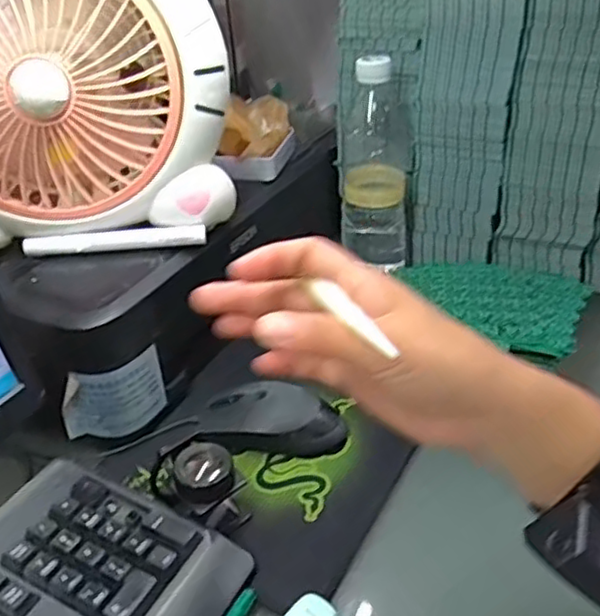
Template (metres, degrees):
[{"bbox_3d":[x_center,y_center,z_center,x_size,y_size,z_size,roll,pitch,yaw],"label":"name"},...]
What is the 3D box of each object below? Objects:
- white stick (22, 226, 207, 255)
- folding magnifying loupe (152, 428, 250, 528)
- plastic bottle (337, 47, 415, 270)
[{"bbox_3d":[-0.147,-0.053,0.533,0.143,0.012,0.010,-5,32,-2],"label":"white stick"},{"bbox_3d":[-0.067,0.119,0.447,0.055,0.059,0.042,22,40,35],"label":"folding magnifying loupe"},{"bbox_3d":[0.076,-0.139,0.682,0.071,0.210,0.075,1,32,8],"label":"plastic bottle"}]

